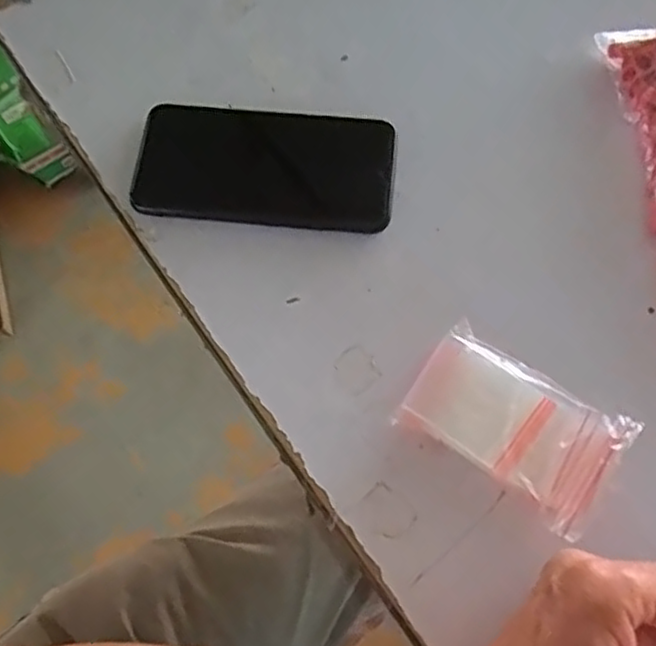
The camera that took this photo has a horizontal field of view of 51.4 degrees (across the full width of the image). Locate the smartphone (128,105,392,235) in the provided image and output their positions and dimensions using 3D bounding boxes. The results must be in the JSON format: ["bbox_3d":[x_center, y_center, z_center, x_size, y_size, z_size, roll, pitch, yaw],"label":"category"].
[{"bbox_3d":[-0.039,-0.095,0.422,0.158,0.014,0.079,7,71,5],"label":"smartphone"}]

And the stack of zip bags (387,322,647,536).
[{"bbox_3d":[0.098,0.054,0.364,0.109,0.026,0.066,34,76,13],"label":"stack of zip bags"}]

